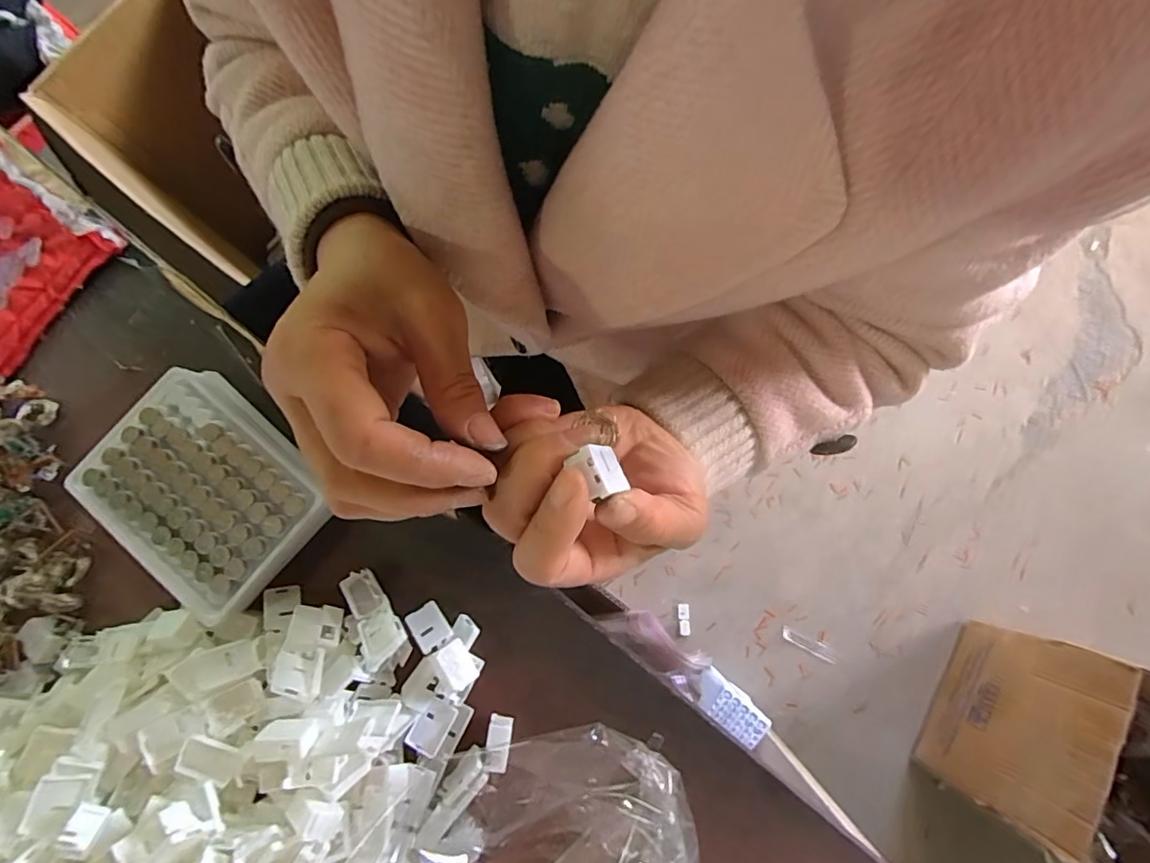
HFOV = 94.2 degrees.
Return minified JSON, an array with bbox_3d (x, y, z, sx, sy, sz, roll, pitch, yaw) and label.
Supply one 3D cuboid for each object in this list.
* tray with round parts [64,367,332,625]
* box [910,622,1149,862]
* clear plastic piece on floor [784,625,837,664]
[{"bbox_3d":[-0.221,0.037,0.324,0.128,0.033,0.101,40,83,8],"label":"tray with round parts"},{"bbox_3d":[0.813,0.516,0.800,0.412,0.303,0.279,24,81,5],"label":"box"},{"bbox_3d":[0.433,0.393,0.986,0.100,0.012,0.025,26,81,6],"label":"clear plastic piece on floor"}]

